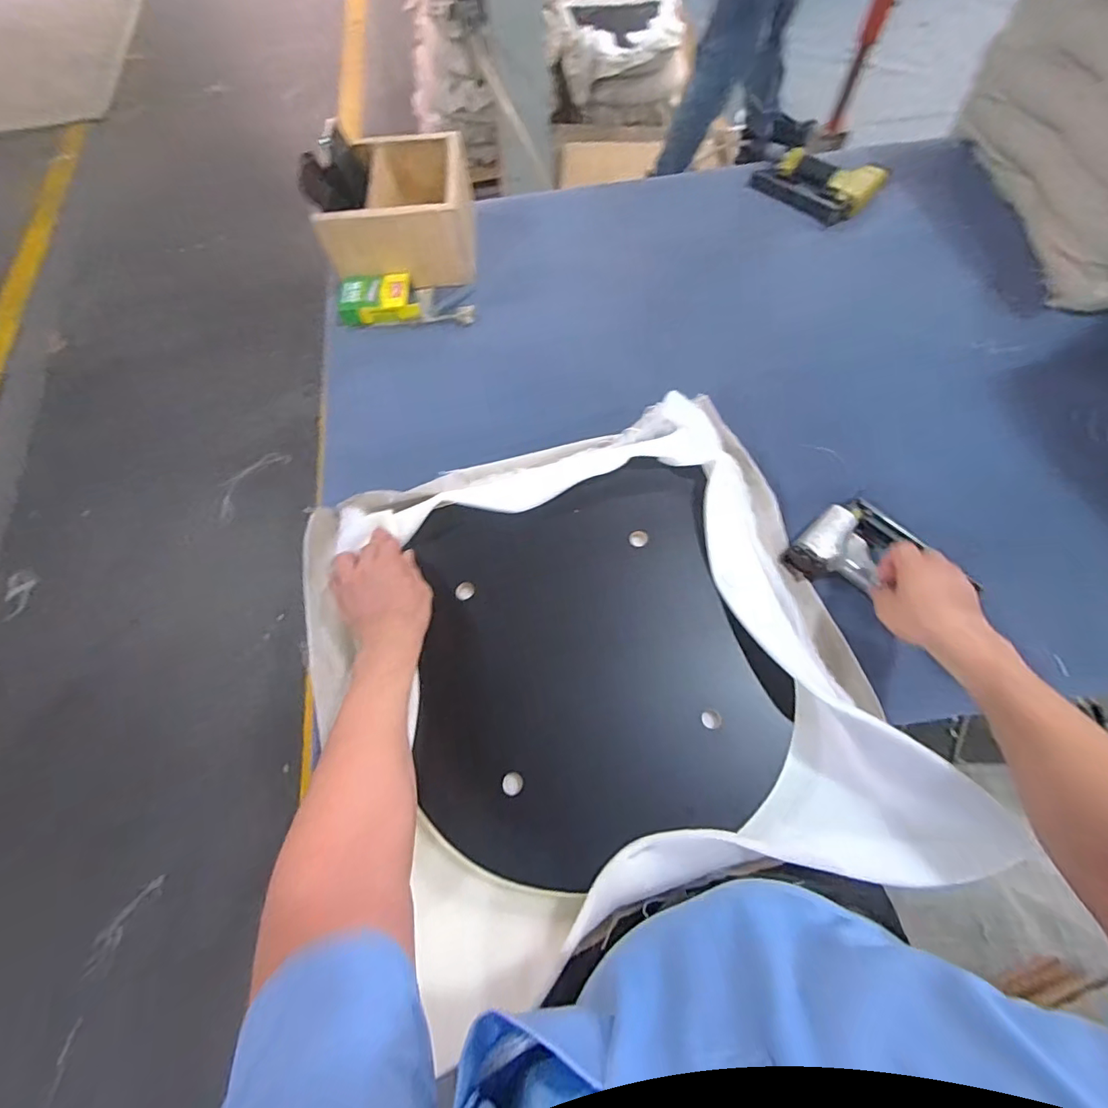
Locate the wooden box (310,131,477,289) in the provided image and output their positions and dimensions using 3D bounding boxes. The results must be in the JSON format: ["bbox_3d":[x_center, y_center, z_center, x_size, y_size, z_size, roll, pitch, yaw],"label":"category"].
[{"bbox_3d":[-0.253,-0.572,0.870,0.225,0.132,0.207,-2,68,-2],"label":"wooden box"}]

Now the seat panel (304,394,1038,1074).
[{"bbox_3d":[0.028,0.106,0.560,0.588,0.143,0.553,-17,69,-8],"label":"seat panel"}]

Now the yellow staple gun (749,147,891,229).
[{"bbox_3d":[0.469,-0.670,0.919,0.199,0.048,0.133,42,73,15],"label":"yellow staple gun"}]

